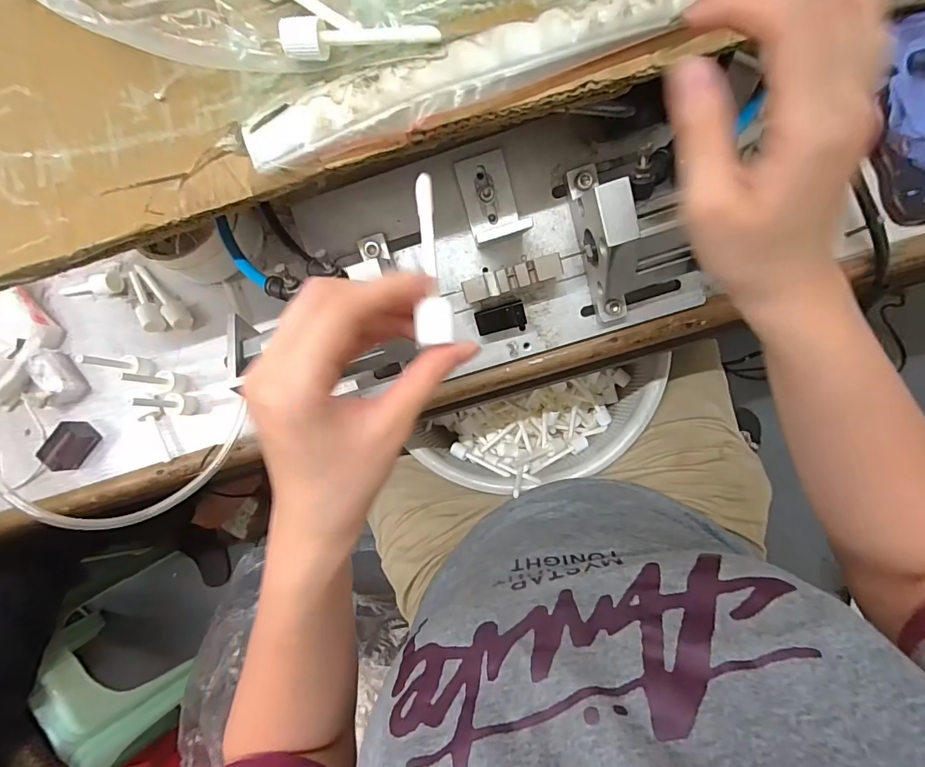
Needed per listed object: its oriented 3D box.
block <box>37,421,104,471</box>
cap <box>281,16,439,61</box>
[{"bbox_3d":[-0.348,0.056,0.392,0.026,0.025,0.041,43,91,7],"label":"block"},{"bbox_3d":[-0.053,-0.183,0.231,0.081,0.016,0.019,-5,86,6],"label":"cap"}]

